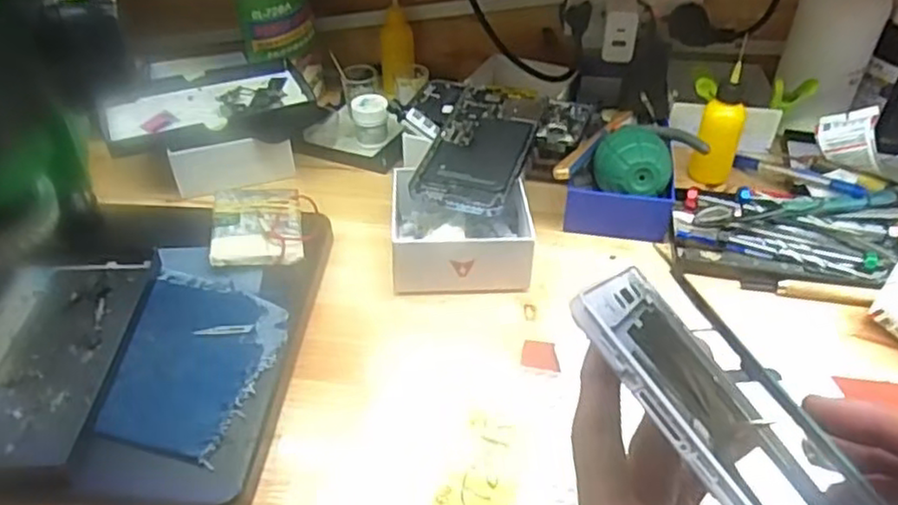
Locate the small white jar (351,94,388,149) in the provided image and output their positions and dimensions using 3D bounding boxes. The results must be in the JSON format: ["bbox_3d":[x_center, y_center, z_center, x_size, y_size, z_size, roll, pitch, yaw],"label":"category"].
[{"bbox_3d":[-0.073,-0.125,0.643,0.033,0.036,0.039,-6,41,-6],"label":"small white jar"}]

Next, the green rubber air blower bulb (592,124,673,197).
[{"bbox_3d":[0.148,-0.066,0.553,0.060,0.062,0.053,11,42,13],"label":"green rubber air blower bulb"}]

